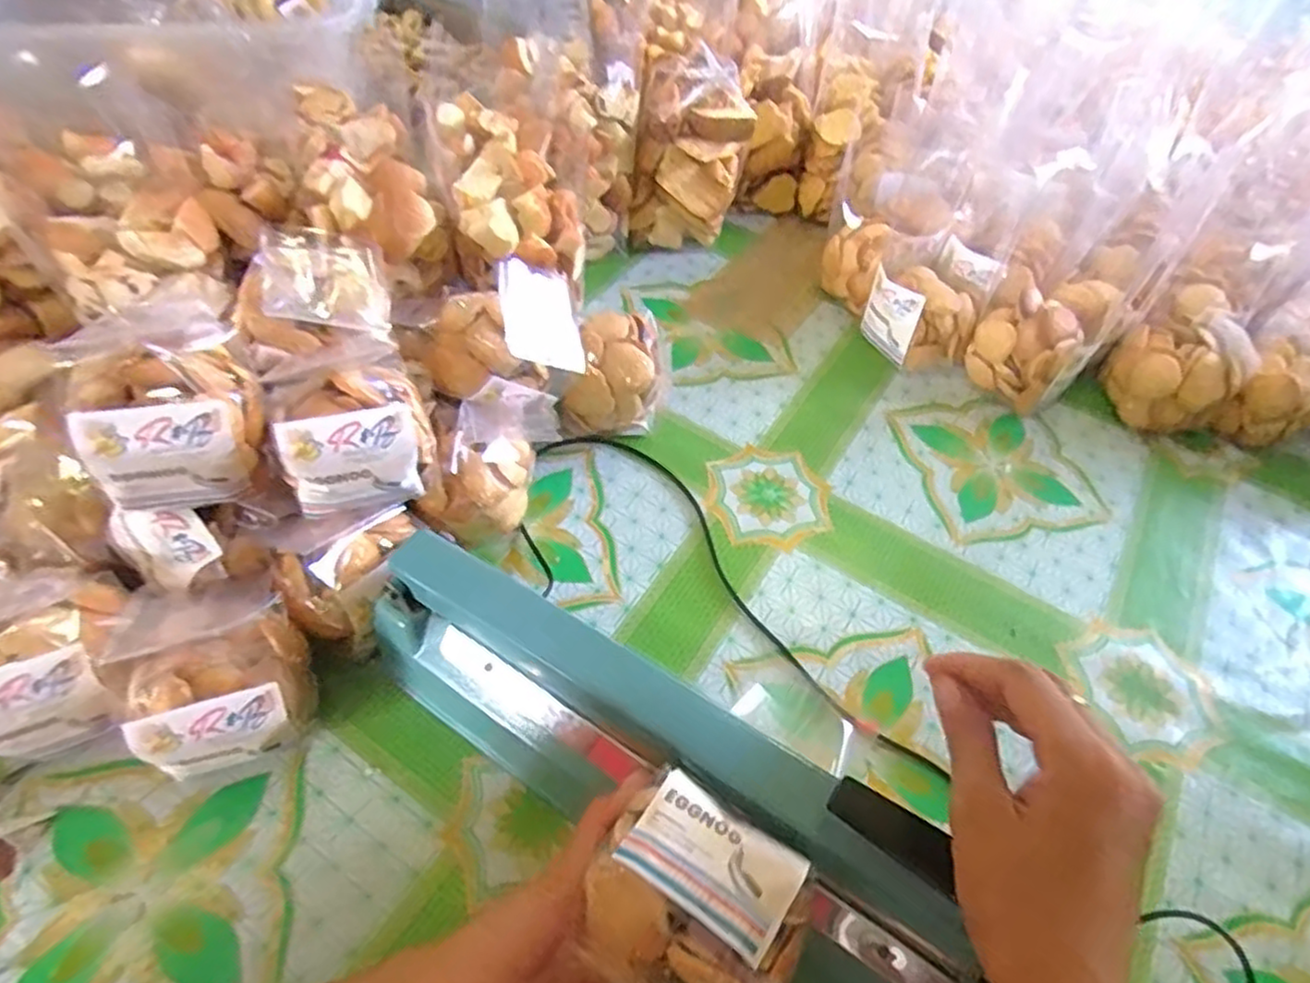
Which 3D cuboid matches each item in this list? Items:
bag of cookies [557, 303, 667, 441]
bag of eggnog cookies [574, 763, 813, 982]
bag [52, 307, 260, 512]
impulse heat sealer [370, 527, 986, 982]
[{"bbox_3d":[-0.031,-0.093,0.596,0.077,0.080,0.086,9,52,2],"label":"bag of cookies"},{"bbox_3d":[0.019,0.170,0.290,0.087,0.043,0.075,29,55,17],"label":"bag of eggnog cookies"},{"bbox_3d":[-0.269,-0.043,0.406,0.083,0.103,0.075,-14,54,-15],"label":"bag"},{"bbox_3d":[0.053,0.190,0.371,0.495,0.109,0.116,33,56,16],"label":"impulse heat sealer"}]

